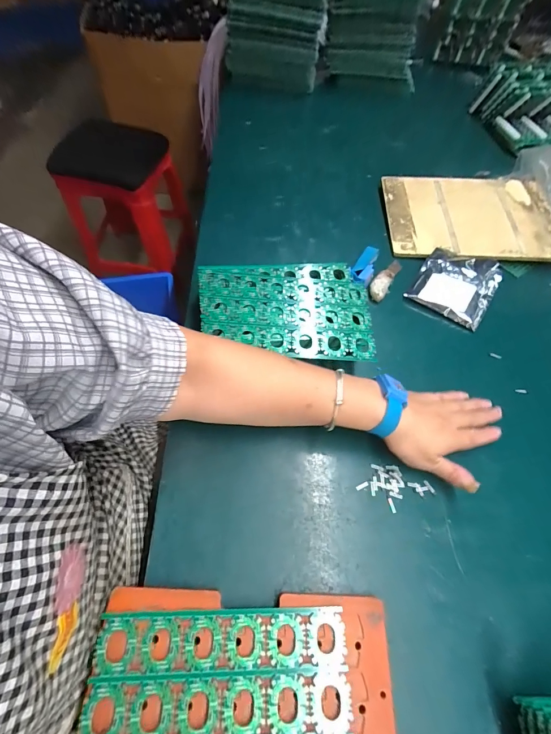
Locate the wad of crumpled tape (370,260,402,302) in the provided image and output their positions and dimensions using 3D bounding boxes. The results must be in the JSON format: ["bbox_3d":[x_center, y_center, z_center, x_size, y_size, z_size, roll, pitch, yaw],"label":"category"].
[{"bbox_3d":[0.176,-0.140,0.517,0.028,0.011,0.107,32,63,15],"label":"wad of crumpled tape"}]

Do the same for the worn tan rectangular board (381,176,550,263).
[{"bbox_3d":[0.352,-0.277,0.598,0.303,0.016,0.219,-1,61,-1],"label":"worn tan rectangular board"}]

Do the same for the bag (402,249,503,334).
[{"bbox_3d":[0.282,-0.131,0.514,0.109,0.030,0.124,32,62,14],"label":"bag"}]

